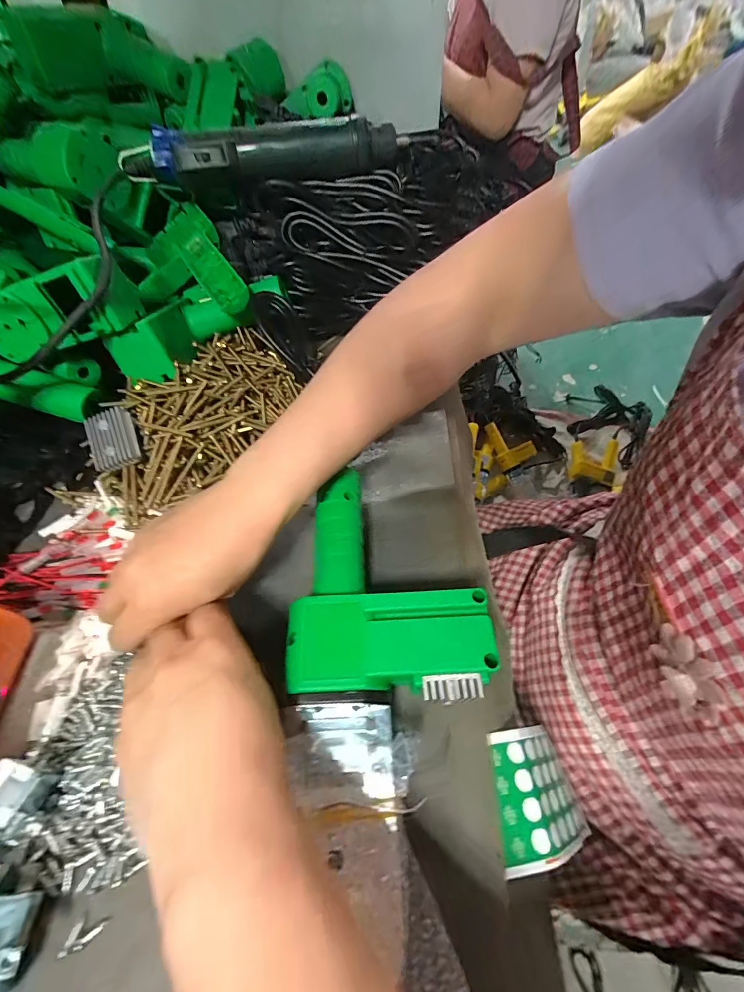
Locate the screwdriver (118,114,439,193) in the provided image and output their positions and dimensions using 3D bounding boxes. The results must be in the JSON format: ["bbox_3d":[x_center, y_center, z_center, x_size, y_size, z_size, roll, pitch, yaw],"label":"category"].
[{"bbox_3d":[-0.084,-0.320,0.362,0.280,0.044,0.030,-10,56,-3],"label":"screwdriver"}]

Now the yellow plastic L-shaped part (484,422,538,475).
[{"bbox_3d":[0.417,-0.154,1.199,0.130,0.055,0.152,-22,70,-4],"label":"yellow plastic L-shaped part"}]

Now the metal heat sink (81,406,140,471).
[{"bbox_3d":[-0.209,-0.046,0.312,0.035,0.007,0.048,-21,85,-10],"label":"metal heat sink"}]

